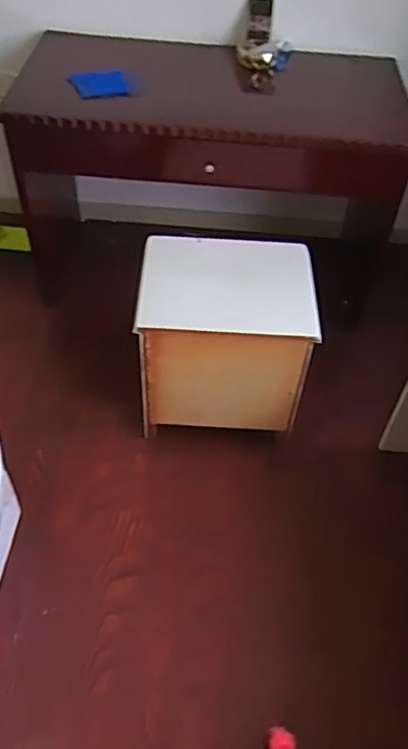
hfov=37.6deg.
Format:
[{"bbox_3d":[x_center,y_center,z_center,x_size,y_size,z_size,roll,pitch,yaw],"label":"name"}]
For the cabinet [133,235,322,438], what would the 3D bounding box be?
[{"bbox_3d":[0.060,-0.093,1.761,0.474,0.452,0.331,4,49,1],"label":"cabinet"}]

